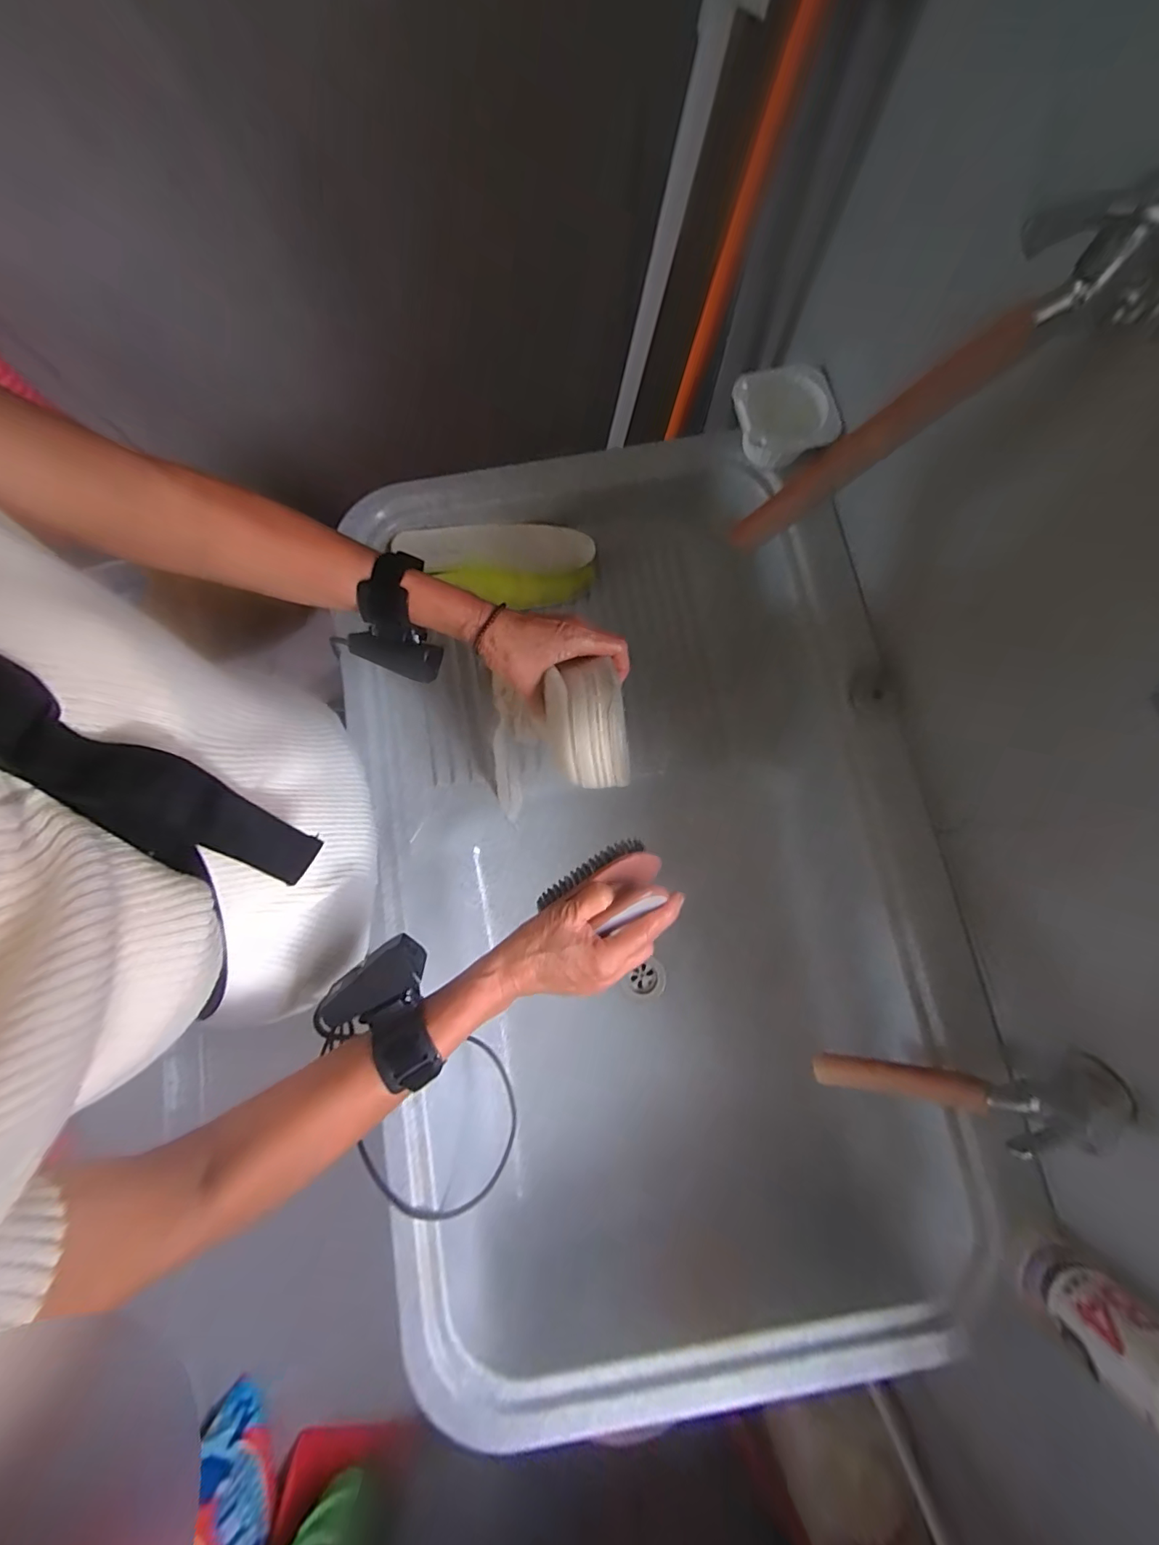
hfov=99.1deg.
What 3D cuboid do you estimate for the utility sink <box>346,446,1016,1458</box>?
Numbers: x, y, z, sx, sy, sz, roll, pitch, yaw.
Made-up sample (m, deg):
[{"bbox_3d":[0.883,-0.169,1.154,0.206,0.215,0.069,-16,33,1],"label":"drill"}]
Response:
[{"bbox_3d":[0.050,0.103,0.611,0.495,0.285,0.883,-11,80,-1],"label":"utility sink"}]

